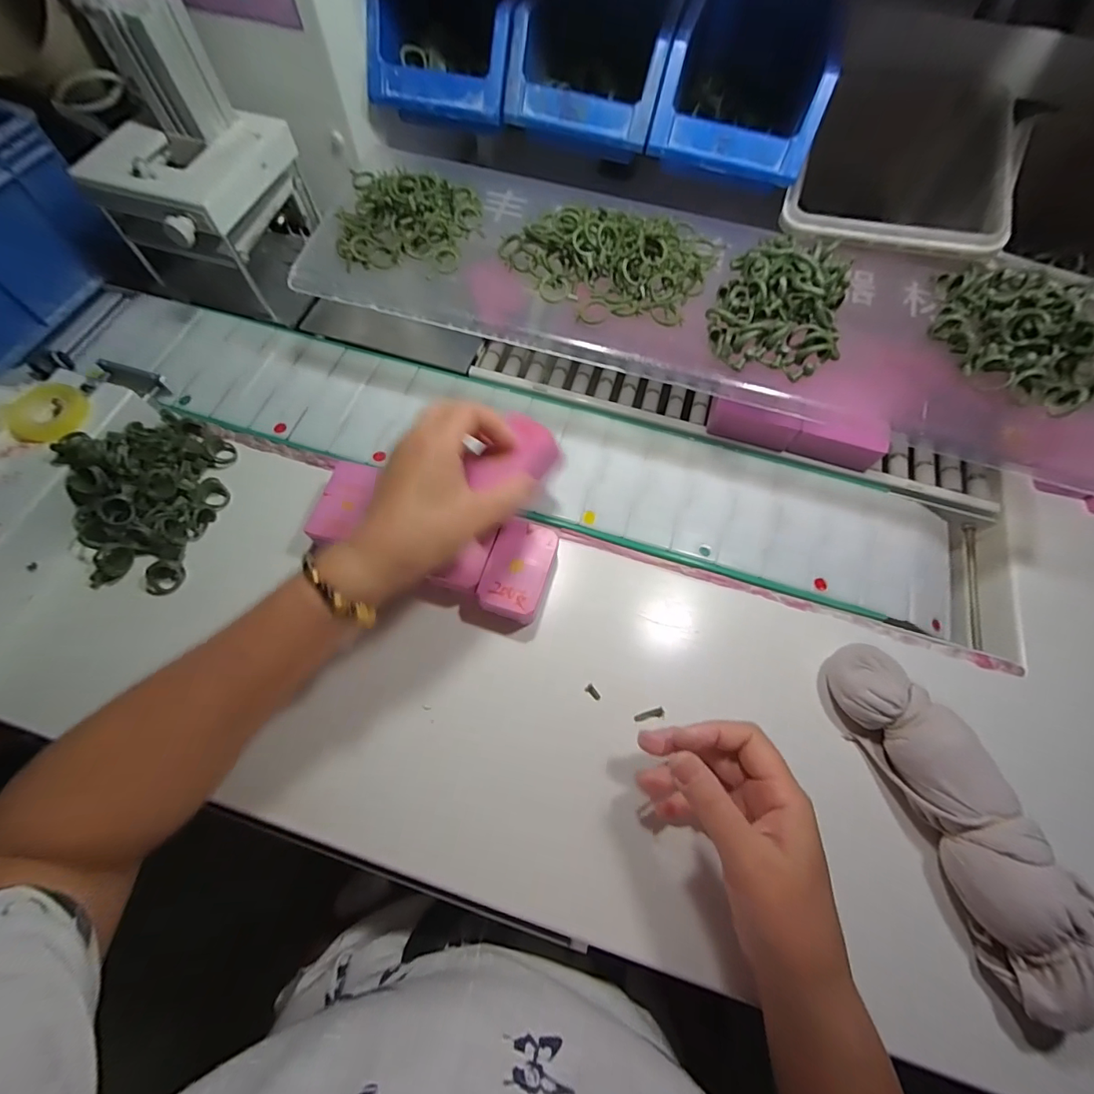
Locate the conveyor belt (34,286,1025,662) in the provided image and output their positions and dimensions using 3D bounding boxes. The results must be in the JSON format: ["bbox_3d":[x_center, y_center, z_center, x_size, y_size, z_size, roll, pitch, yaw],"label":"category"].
[{"bbox_3d":[-0.032,-0.090,0.407,0.855,0.030,0.126,16,71,6],"label":"conveyor belt"}]

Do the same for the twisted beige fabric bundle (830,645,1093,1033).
[{"bbox_3d":[0.262,0.165,0.299,0.062,0.055,0.214,-18,70,-9],"label":"twisted beige fabric bundle"}]

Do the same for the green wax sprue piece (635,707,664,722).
[{"bbox_3d":[0.073,0.121,0.335,0.021,0.004,0.007,-12,70,-5],"label":"green wax sprue piece"}]

